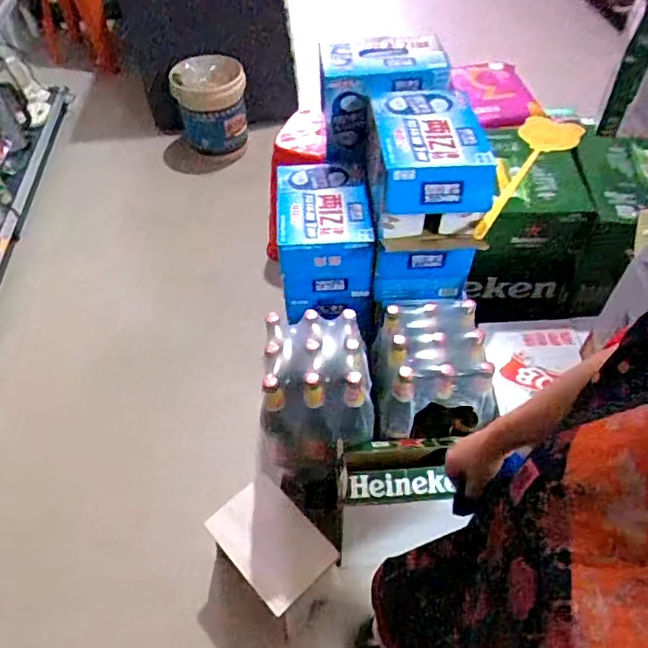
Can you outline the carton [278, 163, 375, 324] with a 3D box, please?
[{"bbox_3d":[0.000,-0.199,1.344,0.205,0.243,0.305,-4,51,-2],"label":"carton"}]

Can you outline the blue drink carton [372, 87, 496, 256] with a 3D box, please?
[{"bbox_3d":[0.222,-0.330,1.182,0.228,0.176,0.360,-2,51,0],"label":"blue drink carton"}]

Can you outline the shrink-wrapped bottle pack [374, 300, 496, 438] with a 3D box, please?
[{"bbox_3d":[0.211,0.097,1.111,0.218,0.203,0.201,-2,51,0],"label":"shrink-wrapped bottle pack"}]

